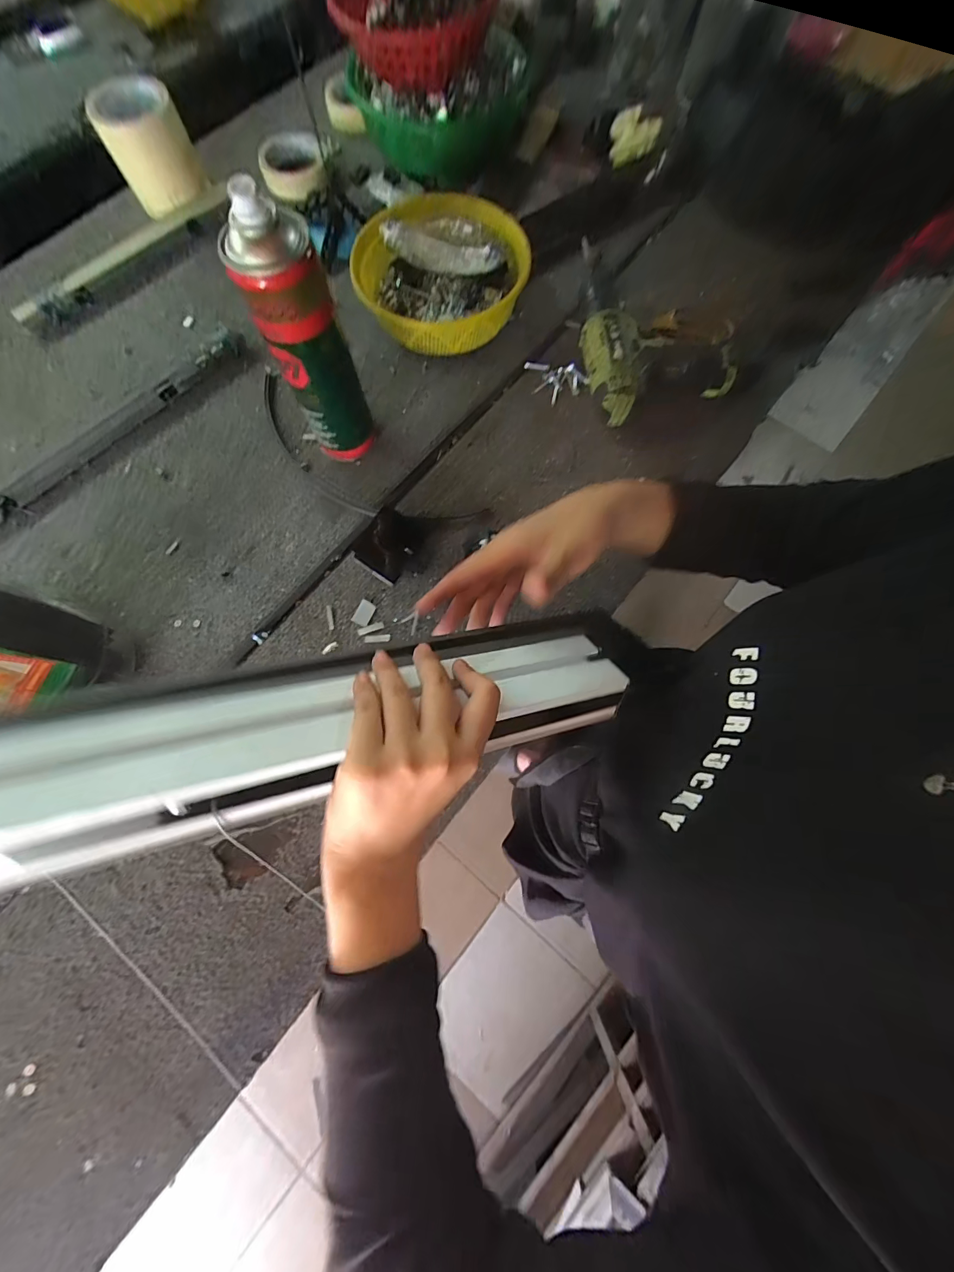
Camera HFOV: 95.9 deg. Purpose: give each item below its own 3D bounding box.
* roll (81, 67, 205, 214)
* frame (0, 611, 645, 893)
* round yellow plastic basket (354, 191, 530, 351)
[{"bbox_3d":[-0.423,-0.634,0.563,0.099,0.088,0.102,-31,77,-8],"label":"roll"},{"bbox_3d":[-0.061,0.041,0.259,0.398,0.043,0.084,-10,74,-25],"label":"frame"},{"bbox_3d":[-0.042,-0.418,0.507,0.189,0.069,0.184,0,75,0],"label":"round yellow plastic basket"}]

